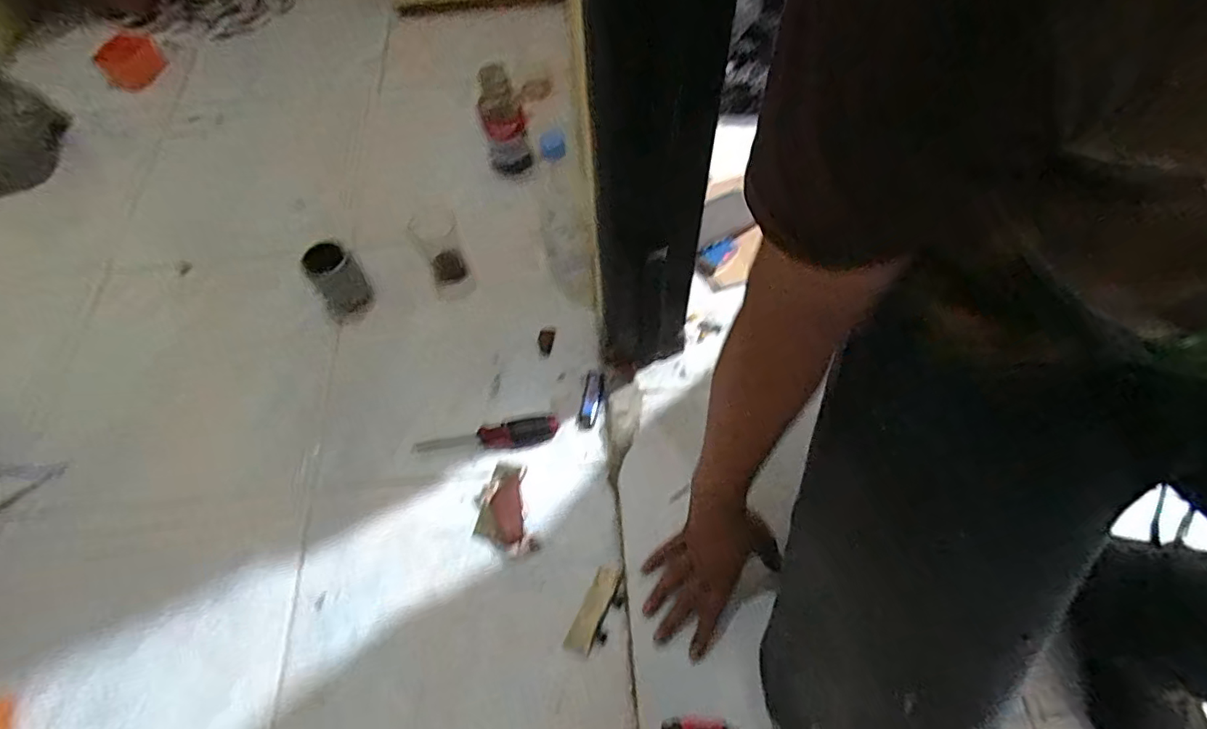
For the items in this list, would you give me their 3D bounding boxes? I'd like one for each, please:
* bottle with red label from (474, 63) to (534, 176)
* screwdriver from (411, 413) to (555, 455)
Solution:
[{"bbox_3d":[-0.162,-0.390,0.947,0.070,0.161,0.071,-7,61,-1],"label":"bottle with red label"},{"bbox_3d":[-0.154,0.099,0.761,0.188,0.025,0.032,-11,61,-3],"label":"screwdriver"}]

